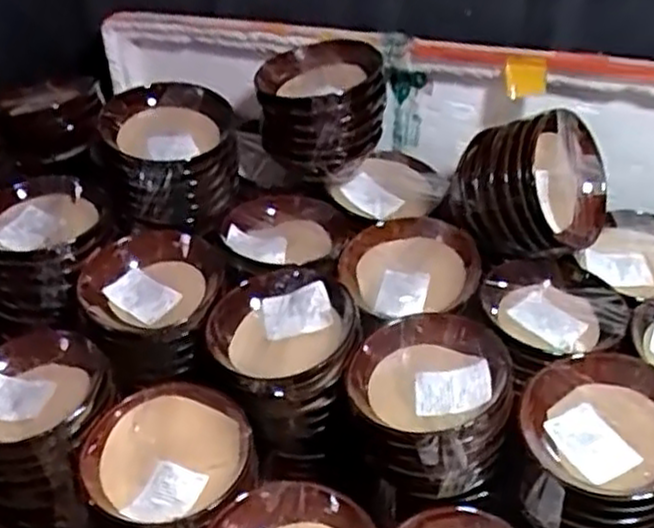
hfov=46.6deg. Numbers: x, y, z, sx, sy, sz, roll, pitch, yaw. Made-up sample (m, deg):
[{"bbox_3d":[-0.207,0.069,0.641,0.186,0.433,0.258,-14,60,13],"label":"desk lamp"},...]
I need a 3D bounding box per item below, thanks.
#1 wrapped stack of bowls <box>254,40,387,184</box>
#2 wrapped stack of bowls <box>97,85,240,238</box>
[{"bbox_3d":[-0.007,-0.174,0.870,0.138,0.120,0.135,1,37,-1],"label":"wrapped stack of bowls"},{"bbox_3d":[-0.167,-0.112,0.817,0.140,0.116,0.124,-5,37,-8],"label":"wrapped stack of bowls"}]

